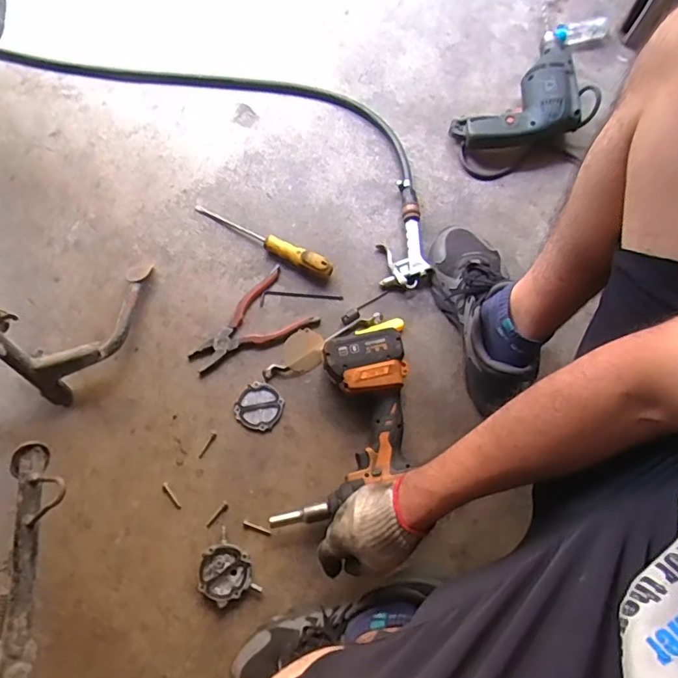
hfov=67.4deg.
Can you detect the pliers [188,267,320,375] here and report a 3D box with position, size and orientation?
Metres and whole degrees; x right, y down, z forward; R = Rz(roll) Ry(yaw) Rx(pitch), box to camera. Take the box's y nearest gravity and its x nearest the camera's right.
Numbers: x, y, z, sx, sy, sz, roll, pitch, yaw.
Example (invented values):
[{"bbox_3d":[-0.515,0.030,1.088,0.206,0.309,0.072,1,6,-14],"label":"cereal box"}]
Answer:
[{"bbox_3d":[-0.135,-0.016,0.748,0.180,0.015,0.103,-34,74,-11],"label":"pliers"}]

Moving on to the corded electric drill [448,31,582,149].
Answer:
[{"bbox_3d":[0.326,-0.395,0.838,0.297,0.059,0.163,-43,76,-13],"label":"corded electric drill"}]

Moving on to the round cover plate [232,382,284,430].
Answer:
[{"bbox_3d":[-0.112,0.095,0.719,0.062,0.007,0.062,0,71,0],"label":"round cover plate"}]

